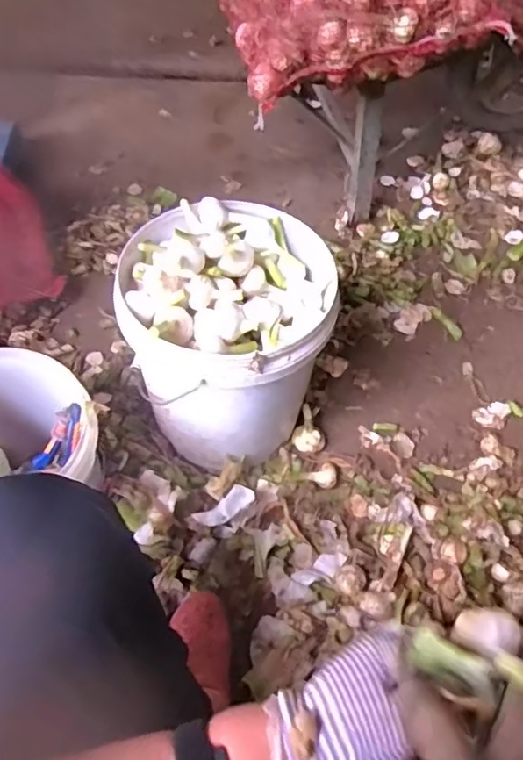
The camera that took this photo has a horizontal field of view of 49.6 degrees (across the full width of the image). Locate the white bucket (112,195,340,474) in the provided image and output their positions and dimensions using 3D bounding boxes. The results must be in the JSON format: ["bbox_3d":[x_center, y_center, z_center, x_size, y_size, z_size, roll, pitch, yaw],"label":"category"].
[{"bbox_3d":[-0.040,-0.055,0.775,0.249,0.279,0.259,-1,53,1],"label":"white bucket"}]

